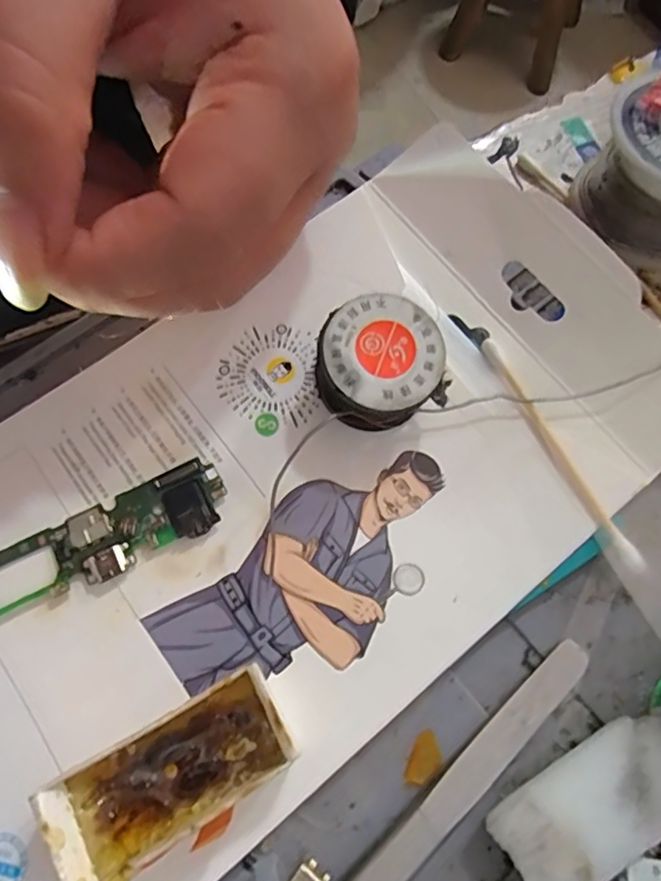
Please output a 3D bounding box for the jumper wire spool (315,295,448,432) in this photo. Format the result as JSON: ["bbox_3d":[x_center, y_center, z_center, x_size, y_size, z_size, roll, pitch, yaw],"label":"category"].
[{"bbox_3d":[0.012,-0.019,0.145,0.030,0.020,0.027,27,72,8],"label":"jumper wire spool"}]

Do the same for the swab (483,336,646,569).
[{"bbox_3d":[0.061,0.002,0.152,0.004,0.004,0.070,-26,73,-10],"label":"swab"}]

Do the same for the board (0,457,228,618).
[{"bbox_3d":[-0.057,0.025,0.139,0.064,0.004,0.019,-26,73,-10],"label":"board"}]

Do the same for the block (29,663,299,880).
[{"bbox_3d":[-0.031,0.068,0.117,0.046,0.020,0.022,-29,73,-11],"label":"block"}]

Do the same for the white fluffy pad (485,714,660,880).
[{"bbox_3d":[0.059,0.080,0.126,0.046,0.015,0.020,-28,73,-11],"label":"white fluffy pad"}]

